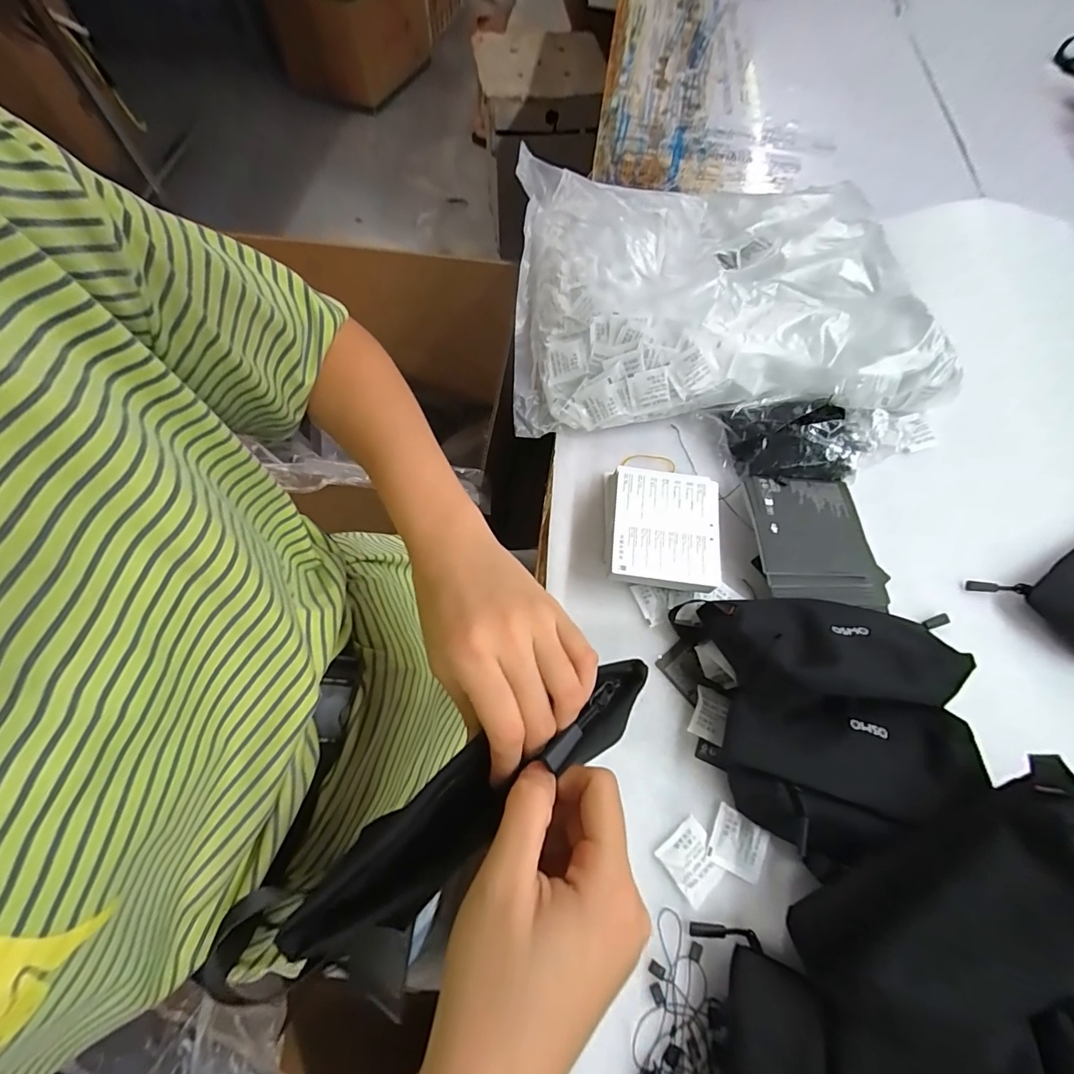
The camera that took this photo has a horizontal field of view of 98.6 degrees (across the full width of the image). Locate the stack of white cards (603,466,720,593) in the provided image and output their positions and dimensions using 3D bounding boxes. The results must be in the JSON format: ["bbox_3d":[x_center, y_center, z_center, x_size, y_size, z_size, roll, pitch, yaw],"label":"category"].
[{"bbox_3d":[0.113,-0.005,0.419,0.101,0.043,0.115,7,65,2],"label":"stack of white cards"}]

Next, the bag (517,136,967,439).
[{"bbox_3d":[0.201,-0.290,0.527,0.453,0.078,0.353,-1,66,-2],"label":"bag"}]

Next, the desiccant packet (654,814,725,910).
[{"bbox_3d":[0.112,0.233,0.332,0.039,0.004,0.042,-36,71,-16],"label":"desiccant packet"}]

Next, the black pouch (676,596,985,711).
[{"bbox_3d":[0.222,0.086,0.367,0.206,0.072,0.086,6,65,1],"label":"black pouch"}]

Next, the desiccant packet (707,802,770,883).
[{"bbox_3d":[0.149,0.225,0.339,0.040,0.004,0.039,24,67,9],"label":"desiccant packet"}]

